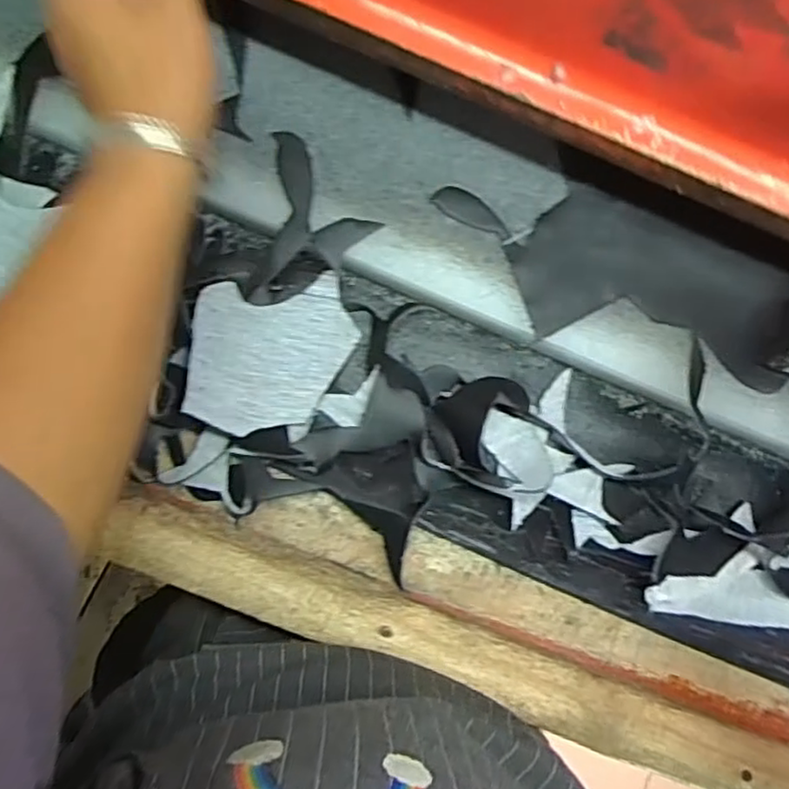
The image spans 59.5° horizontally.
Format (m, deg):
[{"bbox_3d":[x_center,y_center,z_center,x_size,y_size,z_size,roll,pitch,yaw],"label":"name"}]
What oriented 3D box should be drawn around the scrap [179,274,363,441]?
[{"bbox_3d":[-0.078,-0.028,0.451,0.103,0.021,0.111,10,74,-21],"label":"scrap"}]

